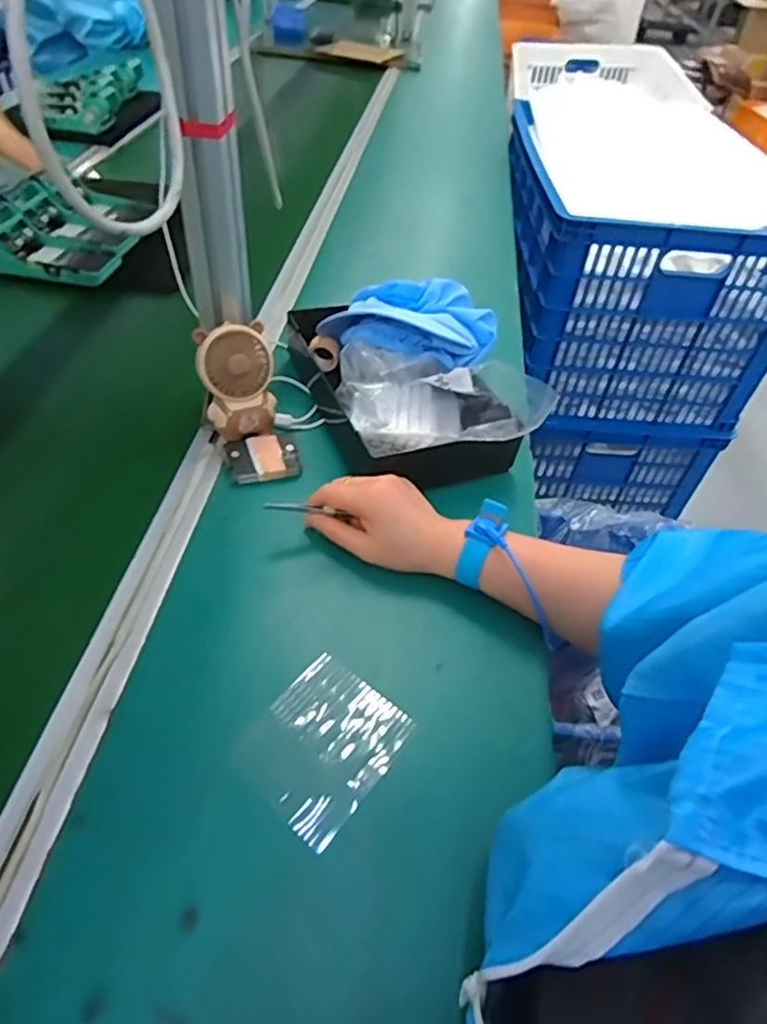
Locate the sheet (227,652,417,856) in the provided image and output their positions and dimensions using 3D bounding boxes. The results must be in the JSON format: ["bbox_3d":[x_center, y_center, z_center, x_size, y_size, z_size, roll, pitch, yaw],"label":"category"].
[{"bbox_3d":[-0.042,0.159,0.434,0.093,0.004,0.107,29,48,27],"label":"sheet"}]

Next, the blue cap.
[{"bbox_3d":[0.027,-0.205,0.667,0.184,0.064,0.098,-4,49,-4],"label":"blue cap"}]

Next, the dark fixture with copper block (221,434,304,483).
[{"bbox_3d":[-0.114,-0.052,0.604,0.067,0.015,0.050,-17,51,-15],"label":"dark fixture with copper block"}]

